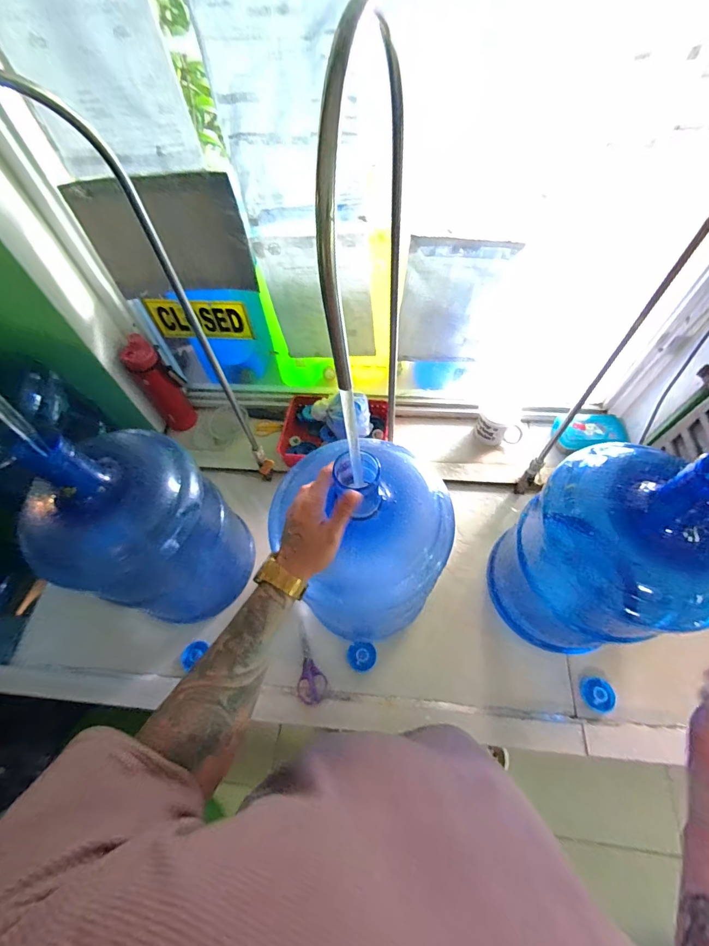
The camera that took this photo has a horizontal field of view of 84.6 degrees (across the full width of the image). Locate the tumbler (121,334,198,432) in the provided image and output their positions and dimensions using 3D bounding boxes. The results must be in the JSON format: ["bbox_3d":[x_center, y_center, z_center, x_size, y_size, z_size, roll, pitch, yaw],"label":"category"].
[{"bbox_3d":[-0.472,-0.209,0.959,0.078,0.261,0.081,-1,60,2],"label":"tumbler"}]

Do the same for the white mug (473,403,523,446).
[{"bbox_3d":[0.357,-0.121,0.983,0.101,0.100,0.092,-2,60,2],"label":"white mug"}]

